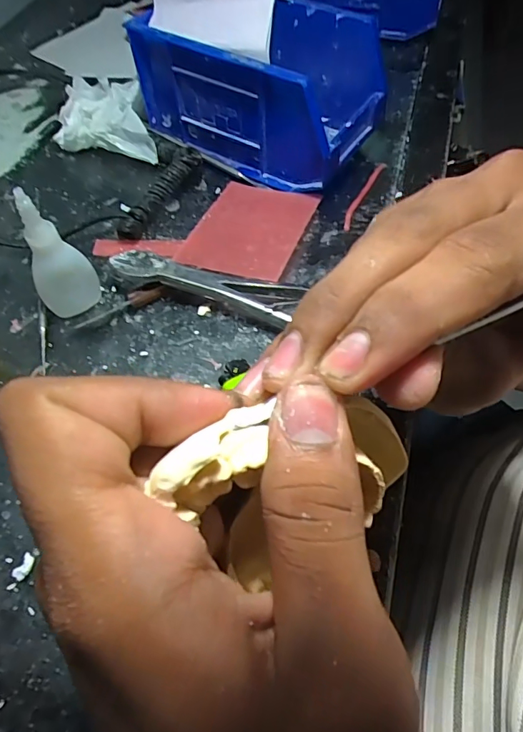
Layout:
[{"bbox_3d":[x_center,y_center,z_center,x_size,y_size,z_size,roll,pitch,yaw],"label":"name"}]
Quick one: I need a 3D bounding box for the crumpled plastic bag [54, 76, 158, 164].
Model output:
[{"bbox_3d":[-0.131,-0.197,0.387,0.072,0.039,0.084,-17,60,-9],"label":"crumpled plastic bag"}]

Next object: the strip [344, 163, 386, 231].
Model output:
[{"bbox_3d":[0.078,-0.132,0.360,0.007,0.005,0.079,24,62,14],"label":"strip"}]

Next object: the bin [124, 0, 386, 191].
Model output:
[{"bbox_3d":[0.001,-0.217,0.368,0.166,0.089,0.101,28,63,16],"label":"bin"}]

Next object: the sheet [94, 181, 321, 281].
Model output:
[{"bbox_3d":[-0.036,-0.104,0.343,0.133,0.006,0.099,13,54,17],"label":"sheet"}]

